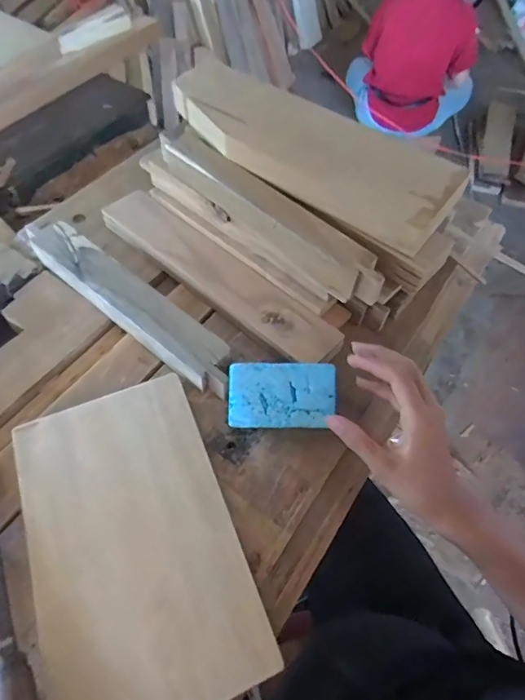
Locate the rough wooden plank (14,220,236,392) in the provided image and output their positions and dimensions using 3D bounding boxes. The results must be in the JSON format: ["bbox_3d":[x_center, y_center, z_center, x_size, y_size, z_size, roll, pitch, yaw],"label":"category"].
[{"bbox_3d":[-0.157,-0.062,0.504,0.290,0.030,0.047,36,62,19],"label":"rough wooden plank"}]

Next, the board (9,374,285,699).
[{"bbox_3d":[-0.114,0.153,0.377,0.167,0.012,0.260,-18,60,-14],"label":"board"}]

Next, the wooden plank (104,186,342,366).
[{"bbox_3d":[-0.055,-0.088,0.527,0.331,0.020,0.063,37,62,19],"label":"wooden plank"}]

